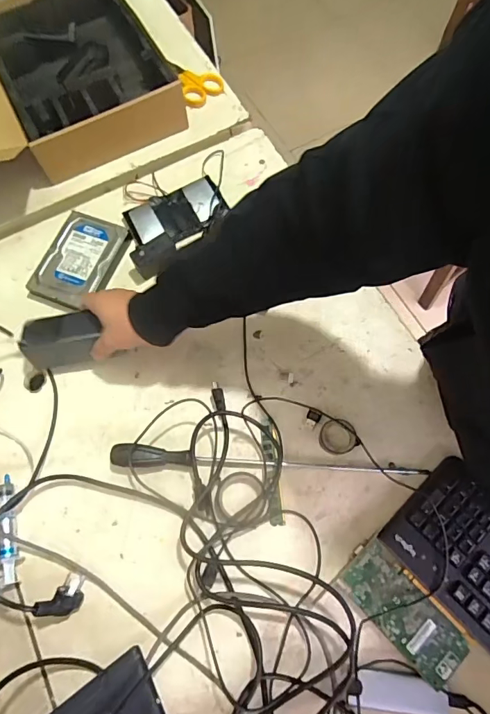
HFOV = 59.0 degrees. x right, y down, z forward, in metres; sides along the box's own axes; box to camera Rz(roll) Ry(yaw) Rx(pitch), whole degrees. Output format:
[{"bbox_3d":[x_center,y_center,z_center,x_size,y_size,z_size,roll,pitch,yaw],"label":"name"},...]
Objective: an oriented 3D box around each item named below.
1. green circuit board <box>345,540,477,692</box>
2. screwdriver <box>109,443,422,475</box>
[{"bbox_3d":[0.177,0.283,0.488,0.064,0.015,0.143,-41,73,-12],"label":"green circuit board"},{"bbox_3d":[0.028,0.135,0.551,0.396,0.025,0.025,2,70,3],"label":"screwdriver"}]

